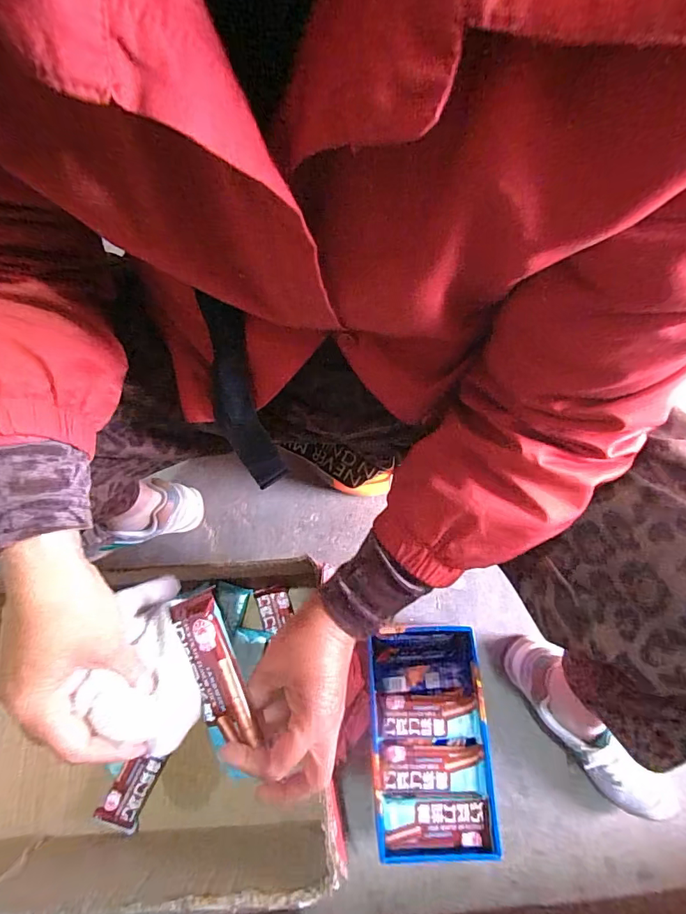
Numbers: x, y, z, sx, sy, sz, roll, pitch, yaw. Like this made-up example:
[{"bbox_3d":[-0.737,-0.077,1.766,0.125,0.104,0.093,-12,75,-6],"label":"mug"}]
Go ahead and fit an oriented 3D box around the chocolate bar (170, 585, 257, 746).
[{"bbox_3d":[-0.093,0.147,0.323,0.041,0.015,0.096,-25,81,19],"label":"chocolate bar"}]

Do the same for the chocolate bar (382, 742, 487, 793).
[{"bbox_3d":[0.104,0.363,0.528,0.119,0.011,0.049,1,72,2],"label":"chocolate bar"}]

